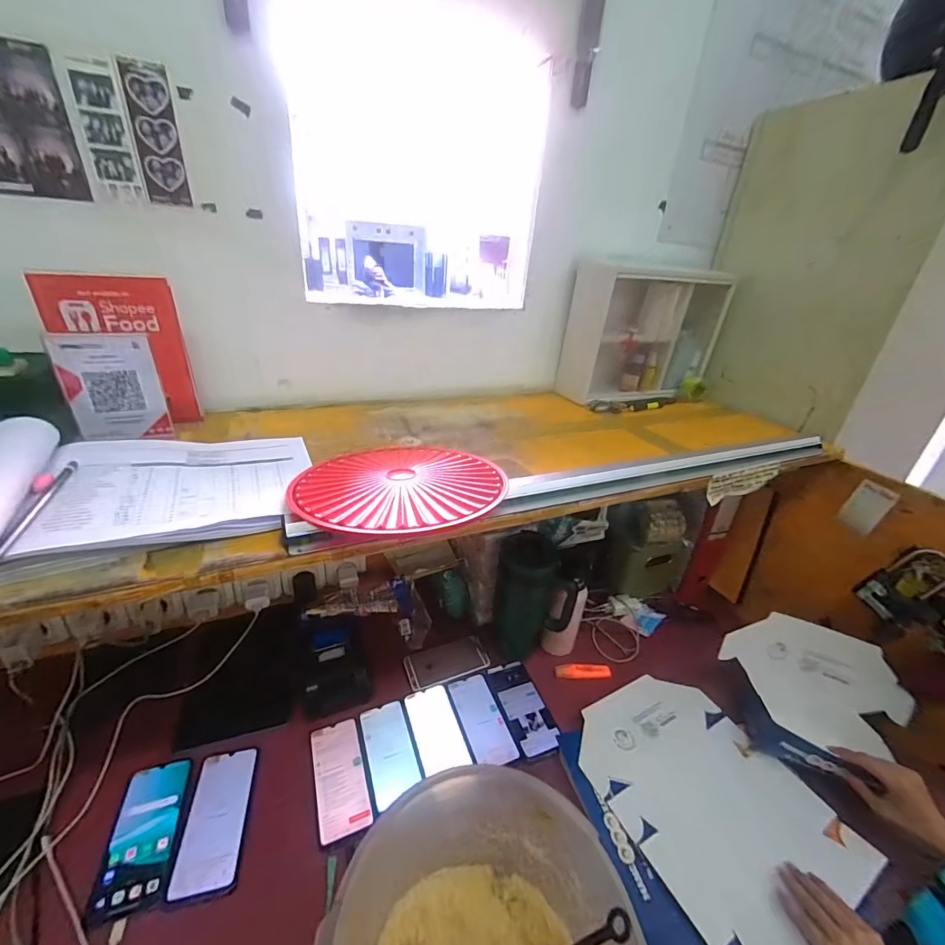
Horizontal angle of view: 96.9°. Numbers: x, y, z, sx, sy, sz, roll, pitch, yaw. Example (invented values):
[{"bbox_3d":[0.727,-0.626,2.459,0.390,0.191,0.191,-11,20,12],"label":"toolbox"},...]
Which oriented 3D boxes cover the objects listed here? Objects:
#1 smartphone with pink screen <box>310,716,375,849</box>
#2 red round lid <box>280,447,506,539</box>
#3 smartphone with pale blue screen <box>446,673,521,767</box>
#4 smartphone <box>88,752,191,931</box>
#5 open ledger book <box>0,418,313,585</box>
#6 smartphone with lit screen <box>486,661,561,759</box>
[{"bbox_3d":[-0.197,0.448,0.623,0.072,0.007,0.157,-8,30,-23],"label":"smartphone with pink screen"},{"bbox_3d":[-0.085,0.010,0.503,0.239,0.029,0.239,3,27,-2],"label":"red round lid"},{"bbox_3d":[0.015,0.418,0.716,0.076,0.004,0.161,-7,29,-21],"label":"smartphone with pale blue screen"},{"bbox_3d":[-0.424,0.466,0.542,0.078,0.014,0.160,-6,29,-18],"label":"smartphone"},{"bbox_3d":[-0.347,0.002,0.458,0.302,0.069,0.222,-8,30,-22],"label":"open ledger book"},{"bbox_3d":[0.092,0.406,0.738,0.076,0.014,0.164,-6,29,-20],"label":"smartphone with lit screen"}]

